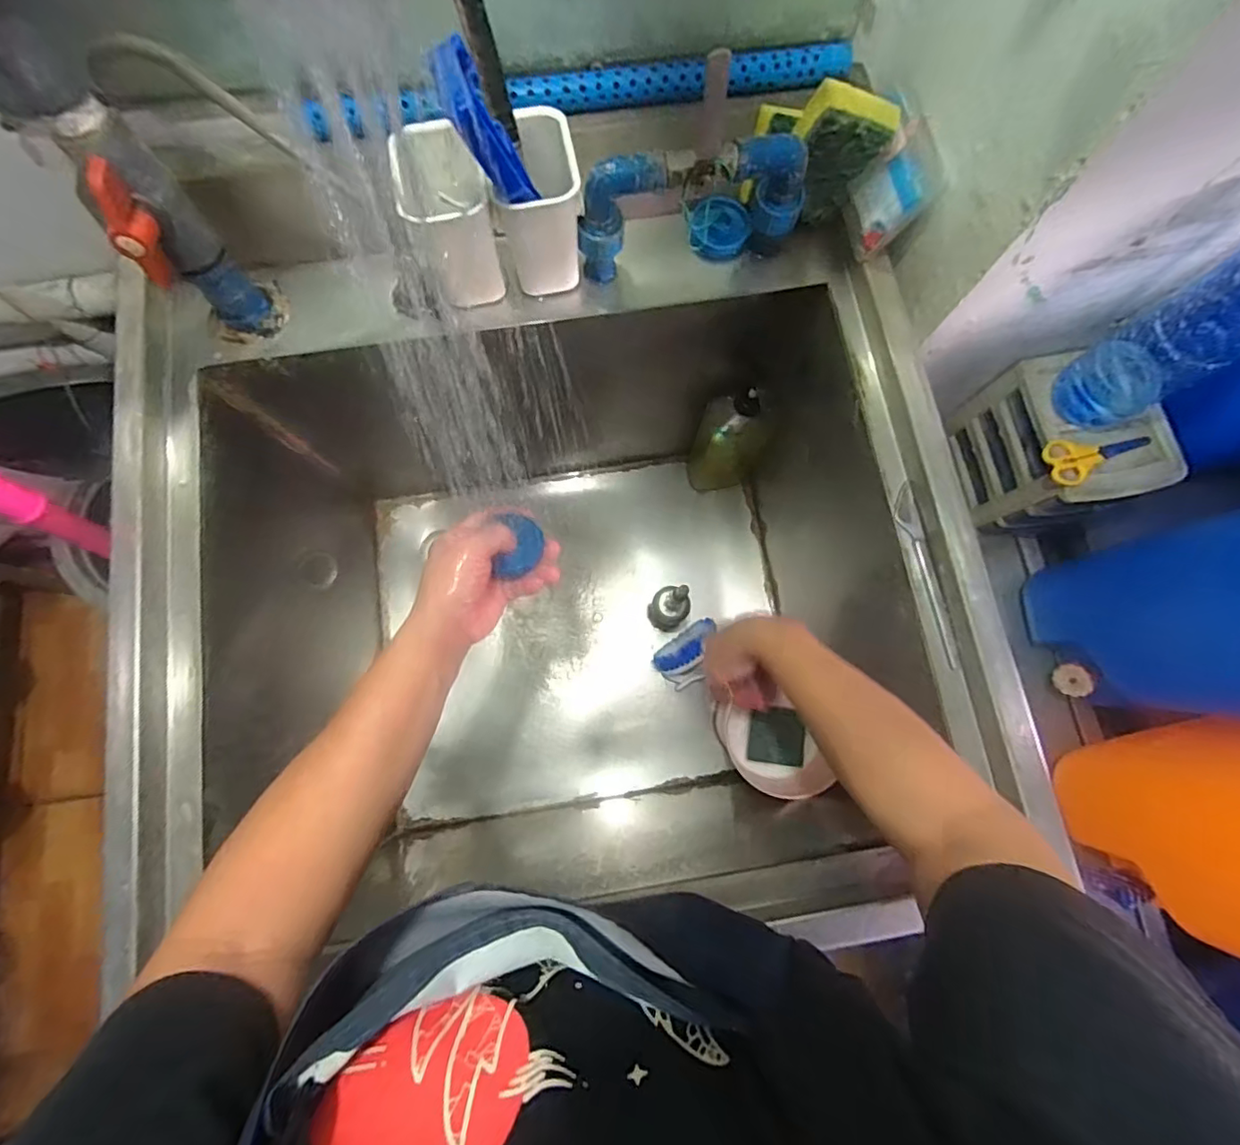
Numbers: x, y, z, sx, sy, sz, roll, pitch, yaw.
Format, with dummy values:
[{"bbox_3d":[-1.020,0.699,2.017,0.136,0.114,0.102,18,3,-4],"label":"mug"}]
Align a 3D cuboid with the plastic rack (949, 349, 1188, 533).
[{"bbox_3d":[0.515,-0.145,0.650,0.152,0.147,0.167,-7,79,-2],"label":"plastic rack"}]

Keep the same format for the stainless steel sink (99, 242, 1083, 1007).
[{"bbox_3d":[-0.061,0.029,0.674,0.763,0.452,0.645,-12,79,-3],"label":"stainless steel sink"}]

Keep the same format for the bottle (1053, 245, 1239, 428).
[{"bbox_3d":[0.509,-0.214,0.476,0.069,0.242,0.083,-32,81,-7],"label":"bottle"}]

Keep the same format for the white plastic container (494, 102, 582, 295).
[{"bbox_3d":[-0.070,-0.319,0.487,0.072,0.110,0.087,-17,79,-4],"label":"white plastic container"}]

